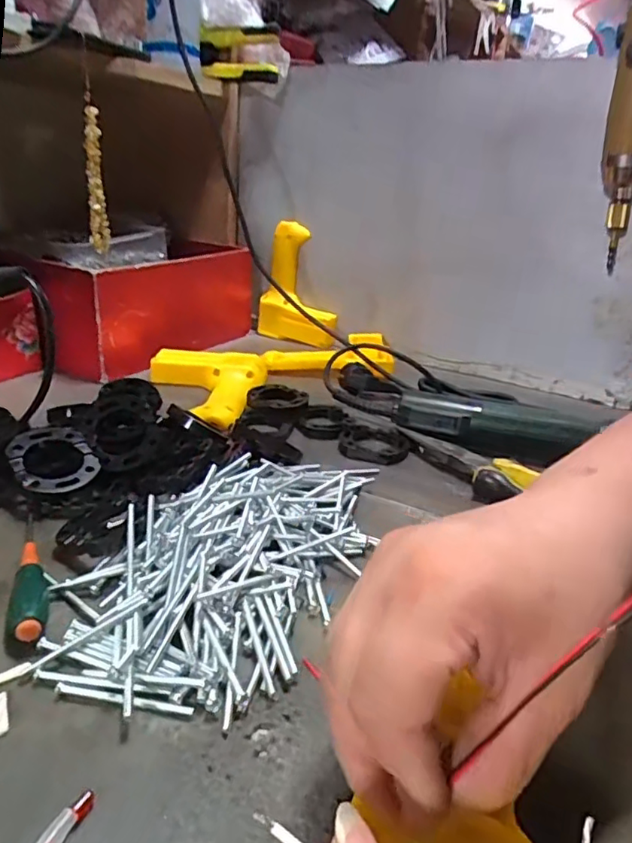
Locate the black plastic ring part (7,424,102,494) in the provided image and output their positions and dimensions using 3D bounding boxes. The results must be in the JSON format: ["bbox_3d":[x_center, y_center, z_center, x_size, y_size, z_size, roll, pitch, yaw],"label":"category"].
[{"bbox_3d":[-0.175,0.025,0.382,0.056,0.005,0.050,44,44,21],"label":"black plastic ring part"}]

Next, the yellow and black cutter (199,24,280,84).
[{"bbox_3d":[-0.089,-0.427,0.665,0.090,0.055,0.021,4,24,0],"label":"yellow and black cutter"}]

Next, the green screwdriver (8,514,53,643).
[{"bbox_3d":[-0.154,0.077,0.314,0.016,0.016,0.116,-6,26,-20],"label":"green screwdriver"}]

